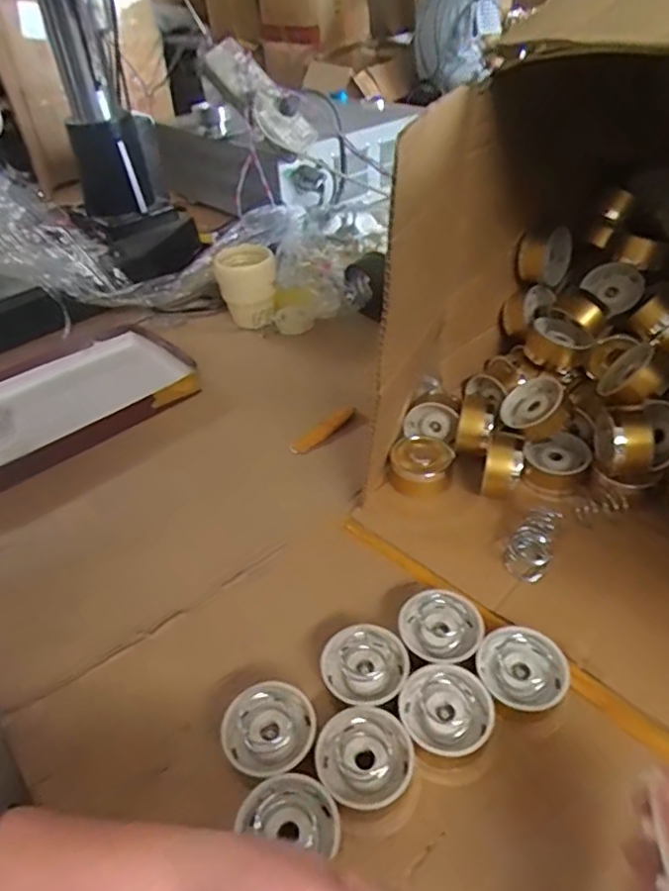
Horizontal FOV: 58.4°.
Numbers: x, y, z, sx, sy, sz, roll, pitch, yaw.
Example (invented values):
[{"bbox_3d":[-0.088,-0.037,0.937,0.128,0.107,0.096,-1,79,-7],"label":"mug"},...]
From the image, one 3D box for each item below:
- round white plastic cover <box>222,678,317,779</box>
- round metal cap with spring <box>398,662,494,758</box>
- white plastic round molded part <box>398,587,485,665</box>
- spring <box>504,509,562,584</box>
[{"bbox_3d":[-0.047,0.216,0.446,0.066,0.038,0.068,-2,40,2],"label":"round white plastic cover"},{"bbox_3d":[0.082,0.200,0.445,0.065,0.036,0.059,5,41,9],"label":"round metal cap with spring"},{"bbox_3d":[0.088,0.153,0.491,0.059,0.038,0.061,-2,40,2],"label":"white plastic round molded part"},{"bbox_3d":[0.184,0.088,0.555,0.042,0.034,0.061,18,45,23],"label":"spring"}]

